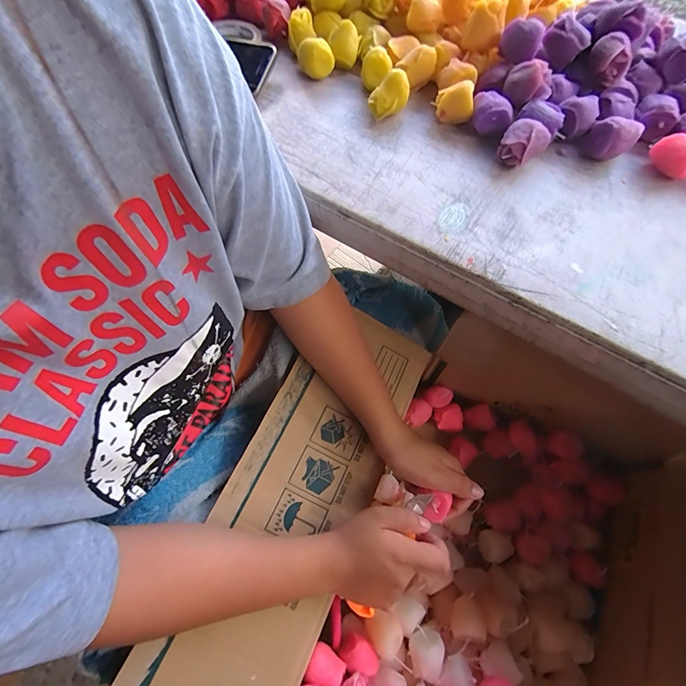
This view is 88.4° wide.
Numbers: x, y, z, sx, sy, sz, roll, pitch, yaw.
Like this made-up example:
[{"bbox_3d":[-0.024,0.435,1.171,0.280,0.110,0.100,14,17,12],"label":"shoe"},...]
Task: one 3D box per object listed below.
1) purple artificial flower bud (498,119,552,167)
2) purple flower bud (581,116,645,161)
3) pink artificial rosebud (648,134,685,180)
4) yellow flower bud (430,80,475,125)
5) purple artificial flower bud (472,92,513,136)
[{"bbox_3d":[0.175,-0.194,0.346,0.038,0.034,0.035,38,69,16],"label":"purple artificial flower bud"},{"bbox_3d":[0.263,-0.199,0.350,0.042,0.034,0.035,38,69,16],"label":"purple flower bud"},{"bbox_3d":[0.328,-0.183,0.345,0.030,0.037,0.043,-30,68,-15],"label":"pink artificial rosebud"},{"bbox_3d":[0.115,-0.248,0.371,0.035,0.037,0.030,1,64,-1],"label":"yellow flower bud"},{"bbox_3d":[0.153,-0.235,0.365,0.038,0.033,0.027,14,64,6],"label":"purple artificial flower bud"}]

